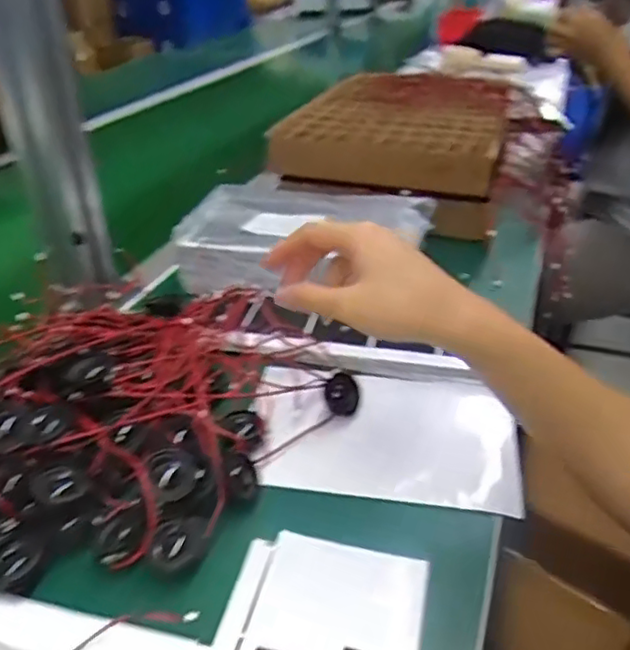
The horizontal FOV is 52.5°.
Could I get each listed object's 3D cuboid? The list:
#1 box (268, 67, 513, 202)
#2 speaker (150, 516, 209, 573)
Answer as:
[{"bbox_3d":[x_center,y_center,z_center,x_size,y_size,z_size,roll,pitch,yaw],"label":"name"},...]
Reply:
[{"bbox_3d":[0.122,-0.268,0.835,0.250,0.053,0.404,9,32,17],"label":"box"},{"bbox_3d":[-0.073,0.116,0.341,0.030,0.009,0.029,-8,31,-10],"label":"speaker"}]

